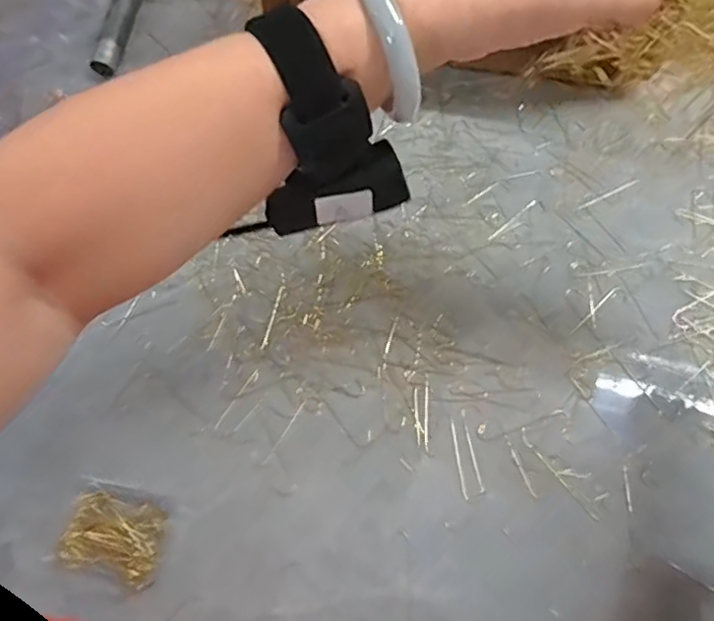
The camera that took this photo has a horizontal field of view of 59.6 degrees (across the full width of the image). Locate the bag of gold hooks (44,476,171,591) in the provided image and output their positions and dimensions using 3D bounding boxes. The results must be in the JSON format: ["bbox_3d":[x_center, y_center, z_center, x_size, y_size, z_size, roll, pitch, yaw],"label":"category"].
[{"bbox_3d":[-0.162,0.148,0.415,0.069,0.007,0.060,11,66,11],"label":"bag of gold hooks"}]

